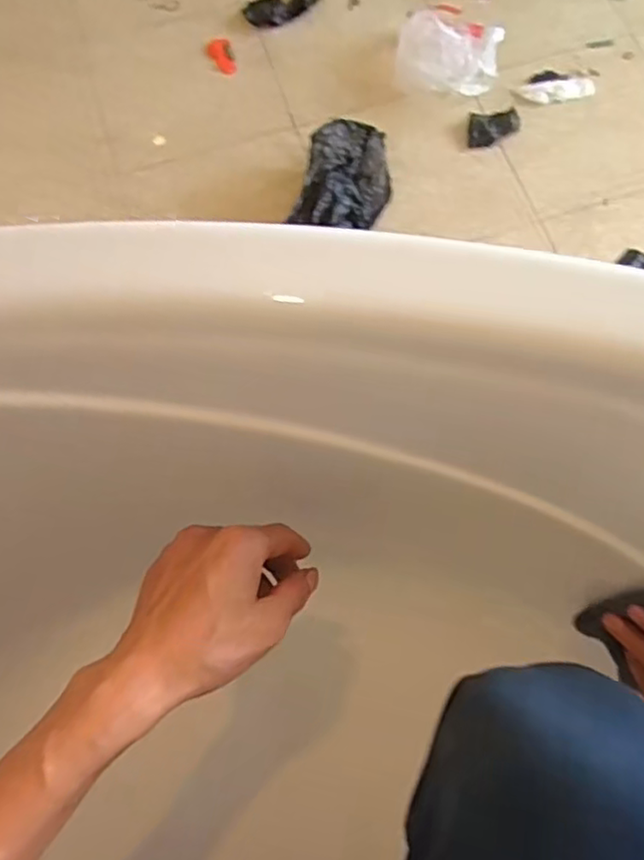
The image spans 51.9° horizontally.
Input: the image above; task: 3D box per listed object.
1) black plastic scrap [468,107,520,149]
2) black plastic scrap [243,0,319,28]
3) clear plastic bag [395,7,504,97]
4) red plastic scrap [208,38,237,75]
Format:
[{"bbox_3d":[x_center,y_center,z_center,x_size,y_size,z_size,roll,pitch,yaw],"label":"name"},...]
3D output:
[{"bbox_3d":[0.273,-0.481,1.052,0.088,0.004,0.063,-10,71,-2],"label":"black plastic scrap"},{"bbox_3d":[-0.071,-0.741,1.150,0.128,0.018,0.069,-29,73,-8],"label":"black plastic scrap"},{"bbox_3d":[0.210,-0.634,1.080,0.160,0.056,0.174,11,72,5],"label":"clear plastic bag"},{"bbox_3d":[-0.167,-0.629,1.115,0.040,0.005,0.082,-20,72,-5],"label":"red plastic scrap"}]

